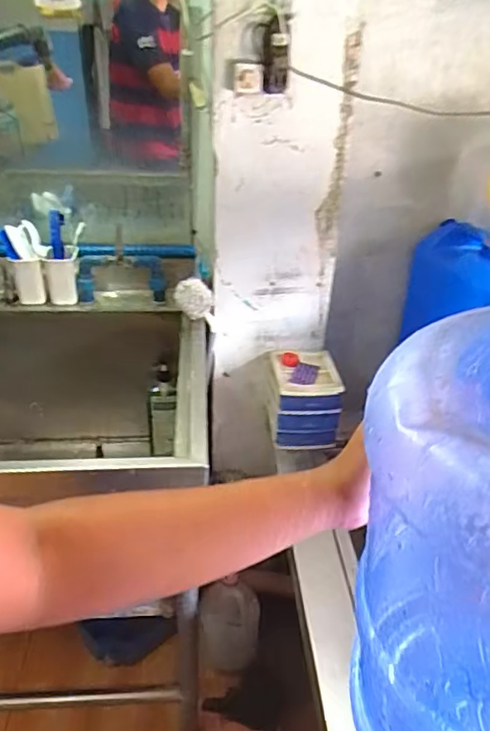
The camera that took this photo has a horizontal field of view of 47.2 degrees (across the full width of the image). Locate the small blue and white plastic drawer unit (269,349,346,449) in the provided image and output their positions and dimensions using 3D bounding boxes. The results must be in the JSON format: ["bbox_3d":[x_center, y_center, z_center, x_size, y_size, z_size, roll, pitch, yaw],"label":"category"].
[{"bbox_3d":[0.129,0.068,1.234,0.144,0.134,0.188,1,32,-2],"label":"small blue and white plastic drawer unit"}]

